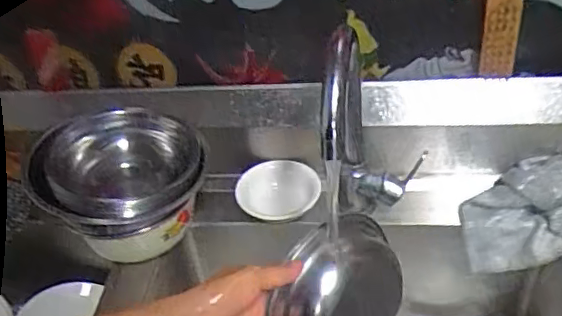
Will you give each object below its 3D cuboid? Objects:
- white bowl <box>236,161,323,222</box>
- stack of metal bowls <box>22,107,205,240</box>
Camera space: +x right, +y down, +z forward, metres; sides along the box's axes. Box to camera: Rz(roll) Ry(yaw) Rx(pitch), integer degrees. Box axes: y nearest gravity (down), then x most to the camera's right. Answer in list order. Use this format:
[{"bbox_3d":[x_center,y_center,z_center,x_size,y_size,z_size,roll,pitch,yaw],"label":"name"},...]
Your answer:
[{"bbox_3d":[-0.006,0.047,0.800,0.111,0.037,0.095,-18,43,-13],"label":"white bowl"},{"bbox_3d":[-0.202,0.006,0.733,0.206,0.088,0.207,-7,42,0],"label":"stack of metal bowls"}]

